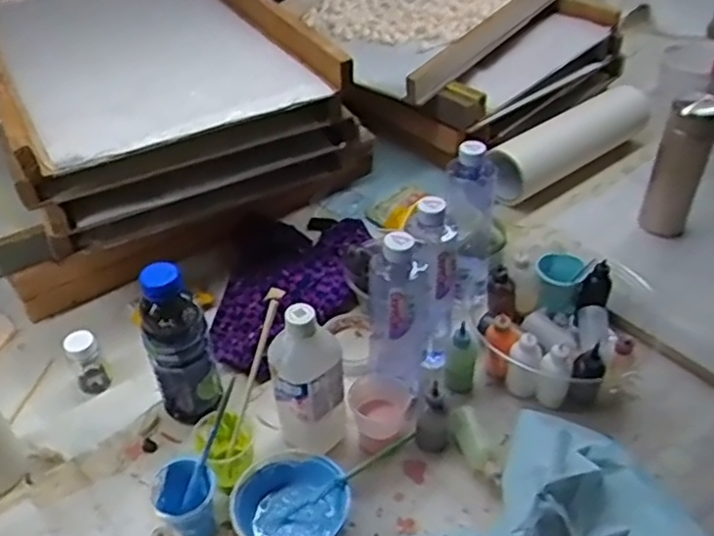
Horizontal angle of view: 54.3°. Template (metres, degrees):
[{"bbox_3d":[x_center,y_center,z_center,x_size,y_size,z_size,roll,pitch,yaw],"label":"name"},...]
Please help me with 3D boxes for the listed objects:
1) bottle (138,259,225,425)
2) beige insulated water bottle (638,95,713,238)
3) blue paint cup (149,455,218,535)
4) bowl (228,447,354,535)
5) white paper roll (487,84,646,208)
[{"bbox_3d":[-0.198,0.091,0.788,0.070,0.215,0.064,-13,43,-12],"label":"bottle"},{"bbox_3d":[0.512,-0.163,1.103,0.076,0.224,0.092,18,44,18],"label":"beige insulated water bottle"},{"bbox_3d":[-0.174,0.243,0.713,0.061,0.079,0.062,-1,42,1],"label":"blue paint cup"},{"bbox_3d":[-0.067,0.243,0.710,0.116,0.045,0.110,-1,42,1],"label":"bowl"},{"bbox_3d":[0.396,-0.237,1.284,0.451,0.094,0.090,-32,50,-30],"label":"white paper roll"}]

